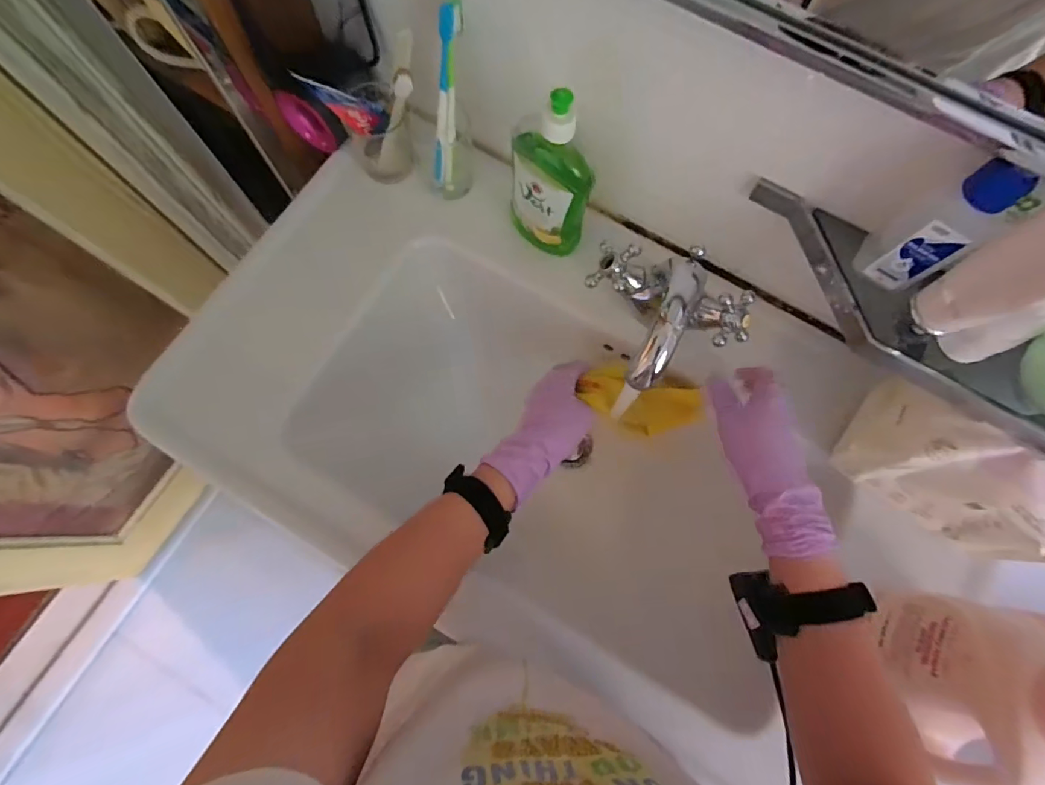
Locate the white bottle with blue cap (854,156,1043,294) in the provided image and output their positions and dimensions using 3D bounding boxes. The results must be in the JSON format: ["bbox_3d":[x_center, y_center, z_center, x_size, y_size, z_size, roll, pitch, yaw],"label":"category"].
[{"bbox_3d":[0.309,-0.123,0.356,0.037,0.112,0.051,-39,79,-10],"label":"white bottle with blue cap"}]

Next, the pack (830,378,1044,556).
[{"bbox_3d":[0.412,0.069,0.453,0.169,0.118,0.091,34,77,8],"label":"pack"}]

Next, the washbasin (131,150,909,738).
[{"bbox_3d":[-0.002,0.036,0.596,0.691,0.213,0.447,27,76,6],"label":"washbasin"}]

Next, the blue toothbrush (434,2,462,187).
[{"bbox_3d":[-0.082,-0.299,0.498,0.013,0.169,0.018,23,49,5],"label":"blue toothbrush"}]

